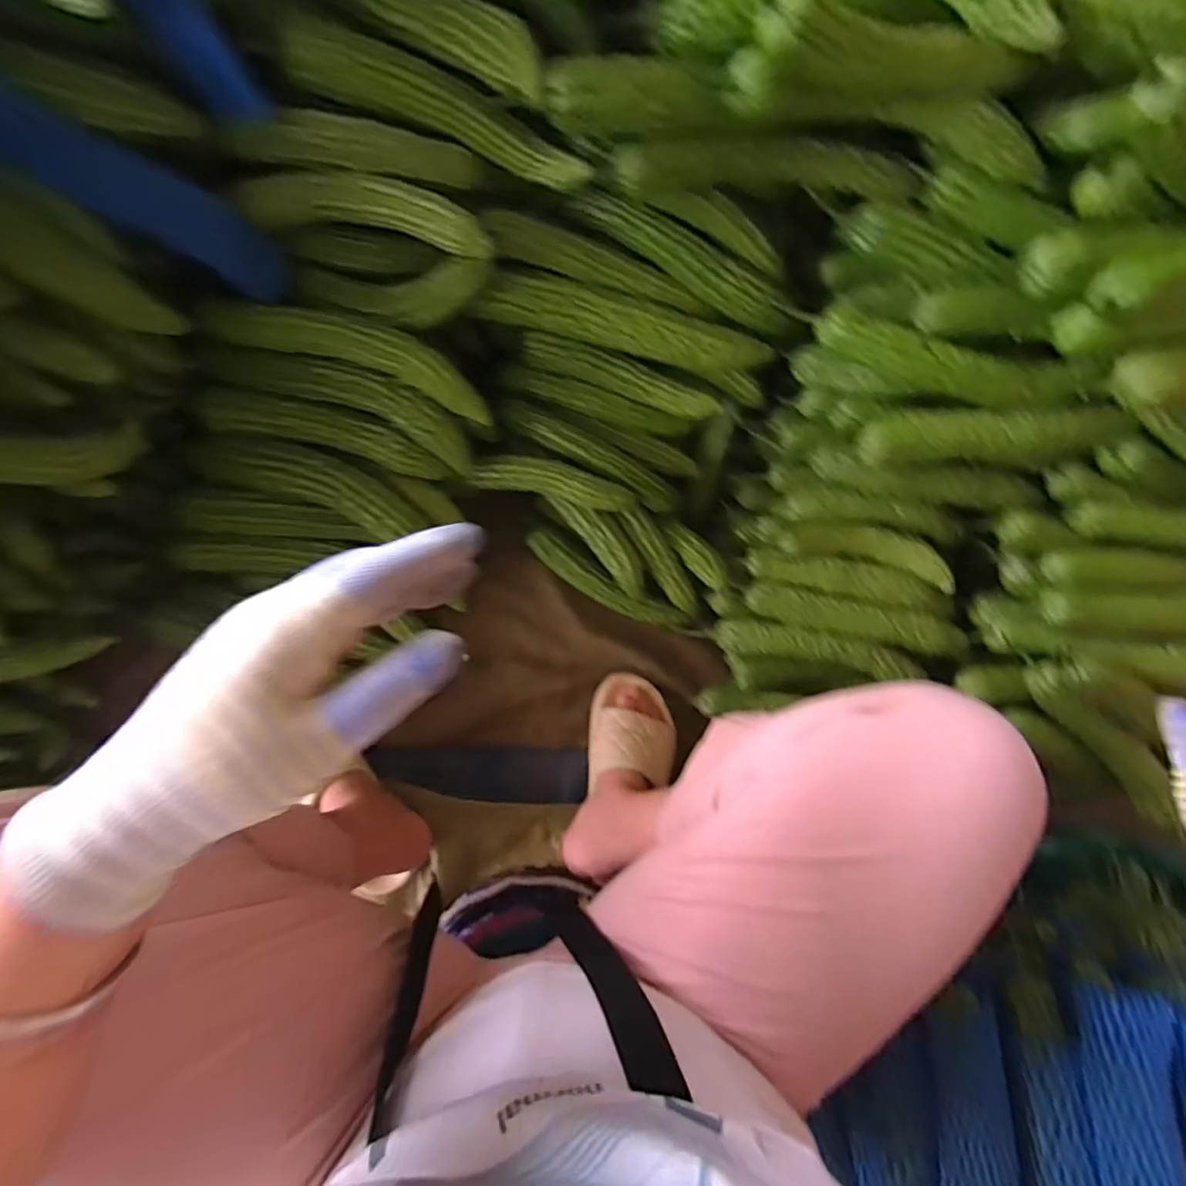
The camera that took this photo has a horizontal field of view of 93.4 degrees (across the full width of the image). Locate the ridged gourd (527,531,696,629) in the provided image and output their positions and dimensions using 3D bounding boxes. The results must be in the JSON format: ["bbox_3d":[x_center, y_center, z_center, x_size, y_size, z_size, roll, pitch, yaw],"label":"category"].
[{"bbox_3d":[0.022,-0.008,0.712,0.240,0.030,0.040,28,78,-3],"label":"ridged gourd"}]

